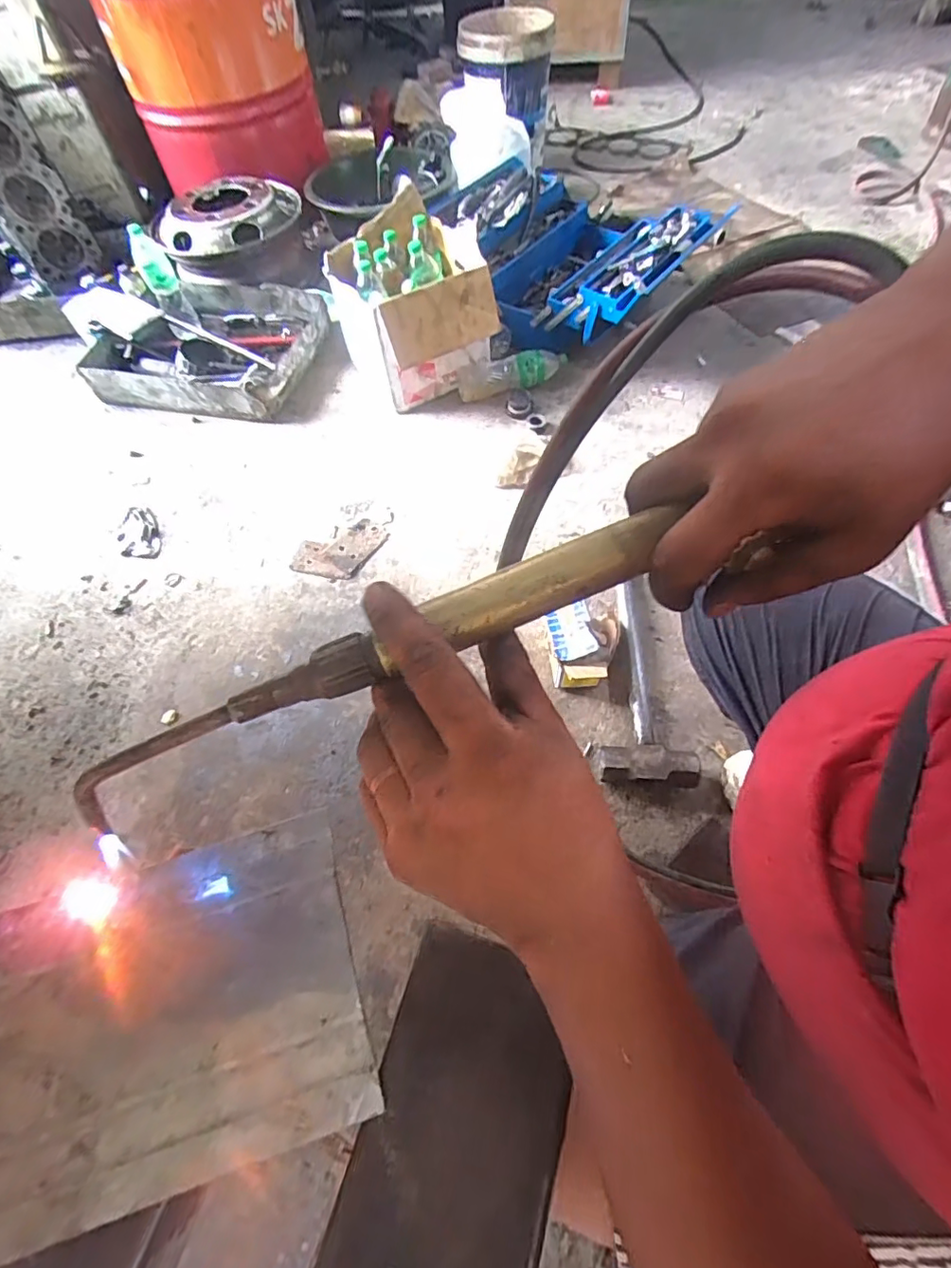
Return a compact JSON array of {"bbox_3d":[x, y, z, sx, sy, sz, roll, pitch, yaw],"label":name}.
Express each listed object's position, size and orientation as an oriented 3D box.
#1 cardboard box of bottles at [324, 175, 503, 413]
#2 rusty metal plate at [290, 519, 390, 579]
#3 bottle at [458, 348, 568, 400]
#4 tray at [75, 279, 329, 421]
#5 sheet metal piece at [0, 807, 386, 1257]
[{"bbox_3d":[-0.142,-0.764,1.289,0.279,0.298,0.340,-30,61,-14],"label":"cardboard box of bottles"},{"bbox_3d":[-0.277,-0.168,1.125,0.197,0.009,0.120,-23,64,-9],"label":"rusty metal plate"},{"bbox_3d":[0.092,-0.631,1.322,0.267,0.076,0.067,-8,62,-1],"label":"bottle"},{"bbox_3d":[-0.695,-0.753,1.425,0.560,0.106,0.402,11,64,9],"label":"tray"},{"bbox_3d":[-0.194,0.216,0.307,0.253,0.010,0.159,-18,58,-5],"label":"sheet metal piece"}]

